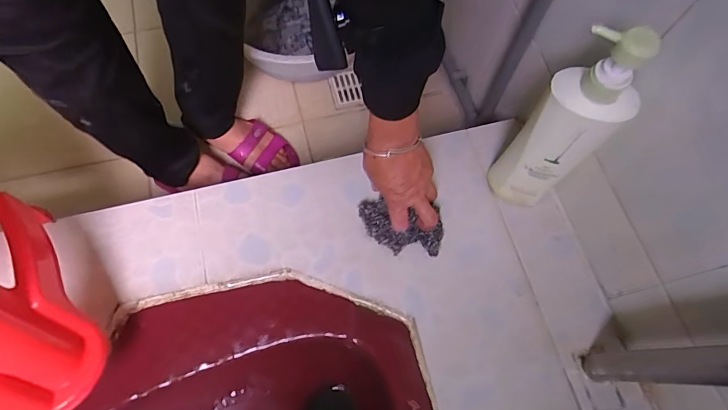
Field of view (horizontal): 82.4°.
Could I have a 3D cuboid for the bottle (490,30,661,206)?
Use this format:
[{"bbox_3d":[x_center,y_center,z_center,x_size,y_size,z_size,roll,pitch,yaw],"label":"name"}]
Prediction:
[{"bbox_3d":[0.205,-0.073,0.437,0.054,0.264,0.071,-37,75,-14],"label":"bottle"}]

